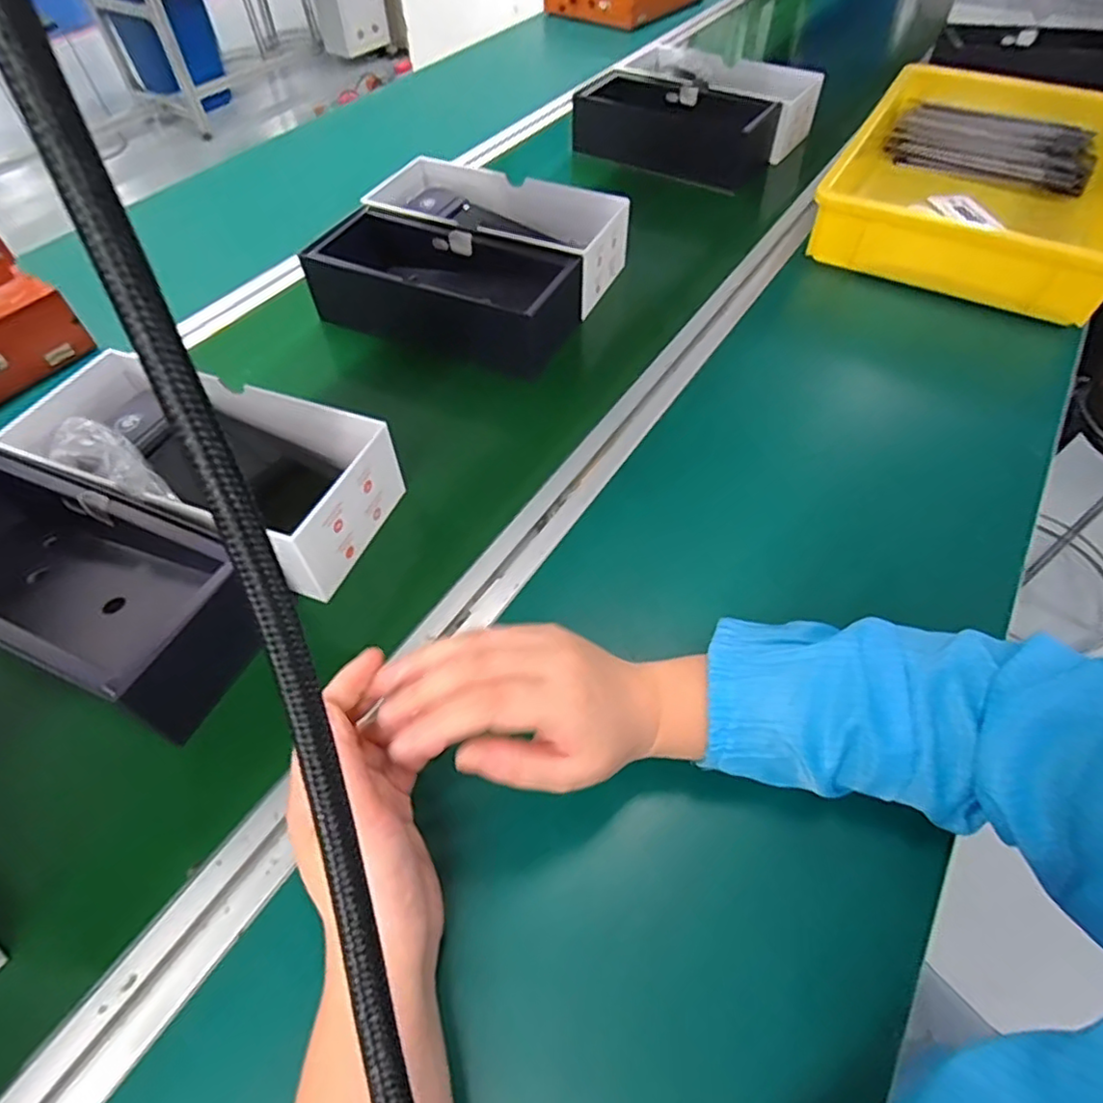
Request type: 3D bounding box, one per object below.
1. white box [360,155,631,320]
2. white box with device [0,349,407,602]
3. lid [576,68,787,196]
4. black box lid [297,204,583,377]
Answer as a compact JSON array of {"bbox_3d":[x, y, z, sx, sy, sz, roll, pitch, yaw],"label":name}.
[{"bbox_3d":[-0.071,-0.355,0.686,0.291,0.065,0.124,20,56,14],"label":"white box"},{"bbox_3d":[-0.256,-0.066,0.484,0.273,0.069,0.134,18,56,13],"label":"white box with device"},{"bbox_3d":[0.166,-0.582,0.855,0.252,0.067,0.115,30,59,20],"label":"lid"},{"bbox_3d":[-0.115,-0.266,0.625,0.268,0.063,0.117,20,56,14],"label":"black box lid"}]

